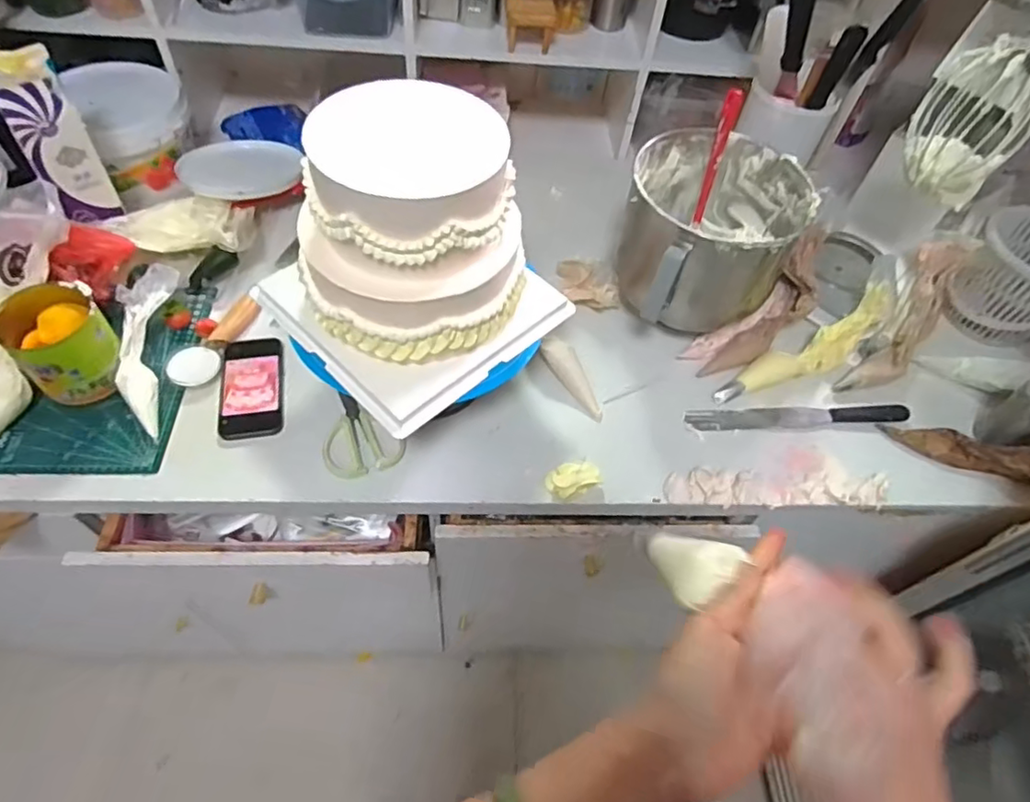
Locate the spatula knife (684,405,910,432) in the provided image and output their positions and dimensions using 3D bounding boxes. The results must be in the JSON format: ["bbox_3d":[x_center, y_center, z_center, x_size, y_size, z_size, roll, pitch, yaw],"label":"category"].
[{"bbox_3d":[0.382,0.020,0.824,0.301,0.020,0.037,-3,55,-7],"label":"spatula knife"}]

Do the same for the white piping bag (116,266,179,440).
[{"bbox_3d":[-0.468,-0.068,0.755,0.065,0.028,0.234,-4,70,-9],"label":"white piping bag"}]

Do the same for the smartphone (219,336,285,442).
[{"bbox_3d":[-0.332,-0.022,0.771,0.076,0.013,0.150,-6,57,-12],"label":"smartphone"}]

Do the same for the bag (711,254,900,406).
[{"bbox_3d":[0.428,-0.087,0.854,0.360,0.092,0.068,-31,62,-9],"label":"bag"}]

